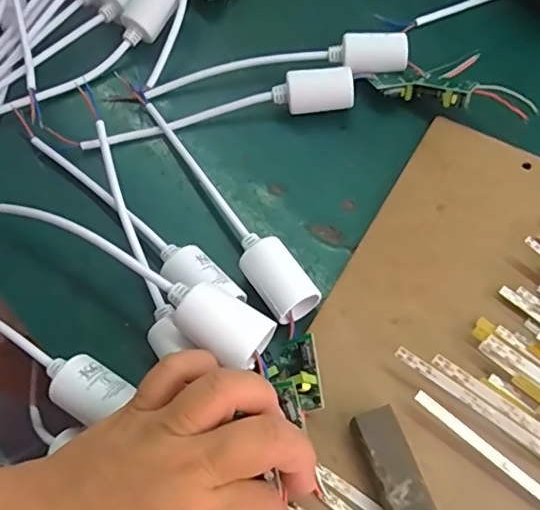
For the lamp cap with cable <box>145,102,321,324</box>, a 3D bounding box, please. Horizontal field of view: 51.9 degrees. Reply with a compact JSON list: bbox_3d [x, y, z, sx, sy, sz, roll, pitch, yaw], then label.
[{"bbox_3d":[-0.035,-0.034,0.338,0.028,0.023,0.180,-33,66,-13],"label":"lamp cap with cable"}]

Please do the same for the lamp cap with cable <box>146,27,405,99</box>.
[{"bbox_3d":[0.003,-0.132,0.382,0.182,0.023,0.027,-2,63,3],"label":"lamp cap with cable"}]

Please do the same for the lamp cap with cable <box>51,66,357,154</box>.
[{"bbox_3d":[-0.041,-0.096,0.369,0.196,0.025,0.022,-10,63,-1],"label":"lamp cap with cable"}]

